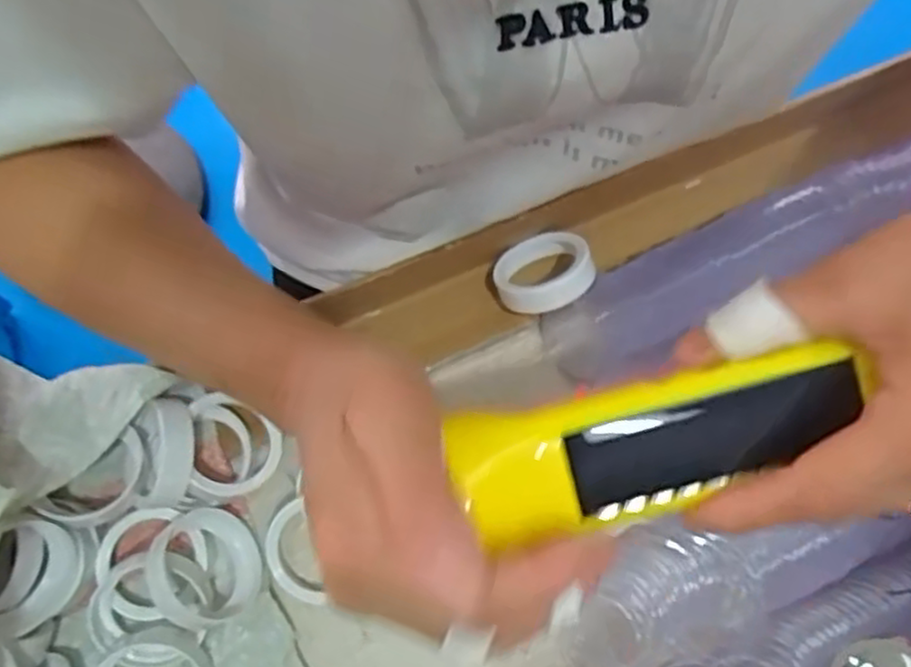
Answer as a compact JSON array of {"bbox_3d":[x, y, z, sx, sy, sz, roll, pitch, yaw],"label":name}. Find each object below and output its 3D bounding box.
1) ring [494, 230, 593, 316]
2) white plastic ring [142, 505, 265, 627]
[{"bbox_3d":[0.048,-0.035,0.397,0.051,0.021,0.051,-13,50,15],"label":"ring"},{"bbox_3d":[-0.121,0.112,0.345,0.015,0.055,0.053,-26,61,35],"label":"white plastic ring"}]

